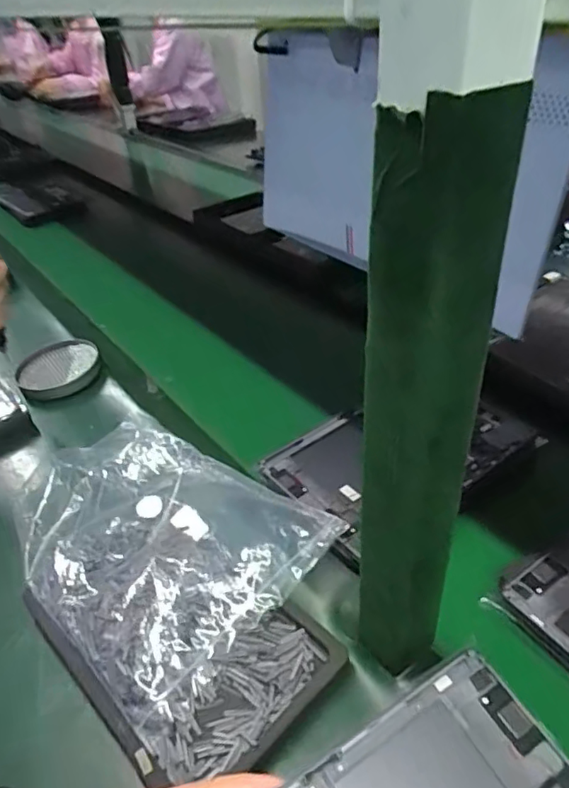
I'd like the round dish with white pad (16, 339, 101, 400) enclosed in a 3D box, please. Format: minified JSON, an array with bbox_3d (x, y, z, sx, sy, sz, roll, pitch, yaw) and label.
[{"bbox_3d":[-0.312,-0.036,0.781,0.108,0.027,0.121,-14,38,-15],"label":"round dish with white pad"}]

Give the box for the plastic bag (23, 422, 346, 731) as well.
[{"bbox_3d":[-0.120,0.128,0.518,0.275,0.035,0.210,25,45,33],"label":"plastic bag"}]

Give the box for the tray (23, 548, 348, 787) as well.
[{"bbox_3d":[-0.085,0.180,0.444,0.151,0.029,0.222,-31,45,-32],"label":"tray"}]

